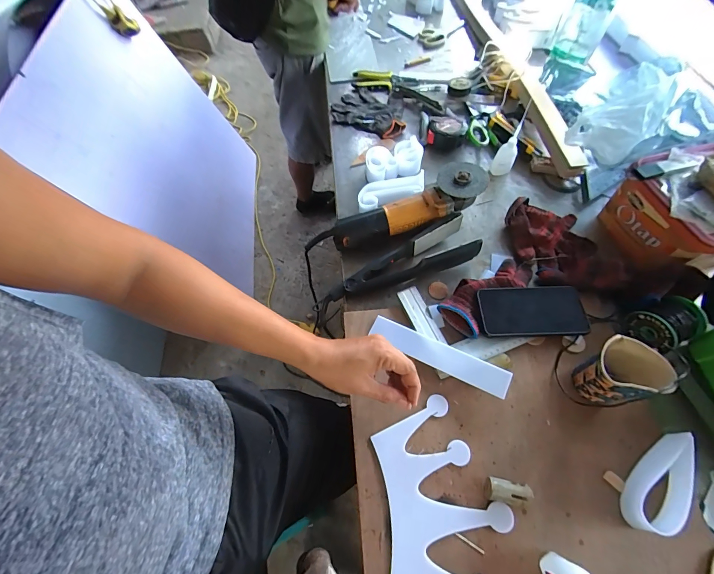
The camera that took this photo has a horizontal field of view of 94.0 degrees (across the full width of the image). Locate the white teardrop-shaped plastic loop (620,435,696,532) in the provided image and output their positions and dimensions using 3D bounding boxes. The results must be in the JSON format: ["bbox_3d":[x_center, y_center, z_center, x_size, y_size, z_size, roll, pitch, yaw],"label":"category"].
[{"bbox_3d":[0.372,0.233,0.413,0.045,0.055,0.131,28,65,15],"label":"white teardrop-shaped plastic loop"}]

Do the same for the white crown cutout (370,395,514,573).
[{"bbox_3d":[0.105,0.285,0.409,0.152,0.005,0.274,-2,61,-1],"label":"white crown cutout"}]

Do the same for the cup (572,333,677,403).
[{"bbox_3d":[0.342,0.117,0.447,0.078,0.096,0.072,0,61,0],"label":"cup"}]

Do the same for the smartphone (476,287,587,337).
[{"bbox_3d":[0.271,0.036,0.517,0.157,0.009,0.080,-2,62,2],"label":"smartphone"}]

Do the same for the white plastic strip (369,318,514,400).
[{"bbox_3d":[0.117,0.099,0.496,0.209,0.007,0.042,22,69,21],"label":"white plastic strip"}]

